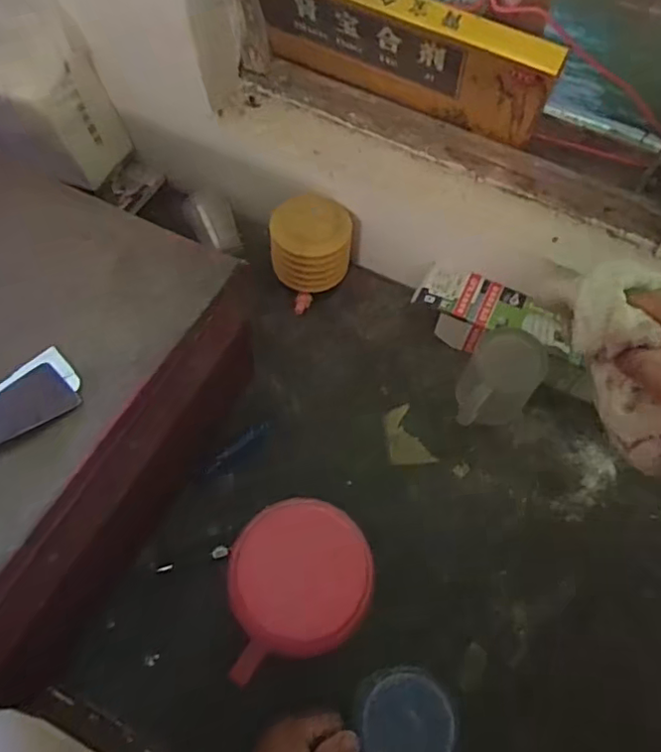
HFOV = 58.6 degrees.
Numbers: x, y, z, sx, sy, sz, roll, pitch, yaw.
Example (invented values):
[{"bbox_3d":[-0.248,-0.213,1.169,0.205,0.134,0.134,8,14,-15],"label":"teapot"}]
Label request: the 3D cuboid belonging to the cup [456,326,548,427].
[{"bbox_3d":[0.177,0.013,0.638,0.075,0.102,0.099,33,69,12],"label":"cup"}]

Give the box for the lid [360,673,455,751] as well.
[{"bbox_3d":[0.058,0.265,0.445,0.069,0.009,0.068,1,66,-2],"label":"lid"}]

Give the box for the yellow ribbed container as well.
[{"bbox_3d":[-0.022,-0.155,0.706,0.094,0.084,0.089,1,66,-2],"label":"yellow ribbed container"}]

